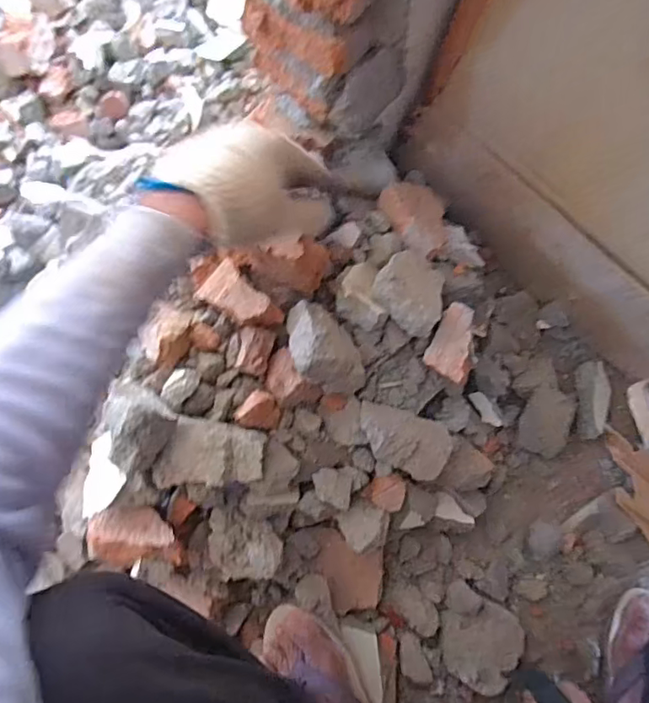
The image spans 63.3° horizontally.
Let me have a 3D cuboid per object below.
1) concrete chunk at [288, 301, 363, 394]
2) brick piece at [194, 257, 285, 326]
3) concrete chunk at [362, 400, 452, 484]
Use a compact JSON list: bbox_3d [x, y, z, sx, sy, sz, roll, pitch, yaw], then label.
[{"bbox_3d":[0.000,-0.005,0.474,0.059,0.047,0.089,-17,83,-6],"label":"concrete chunk"},{"bbox_3d":[-0.077,-0.045,0.484,0.075,0.027,0.042,45,82,4],"label":"brick piece"},{"bbox_3d":[0.081,0.091,0.525,0.102,0.039,0.058,15,81,-1],"label":"concrete chunk"}]

